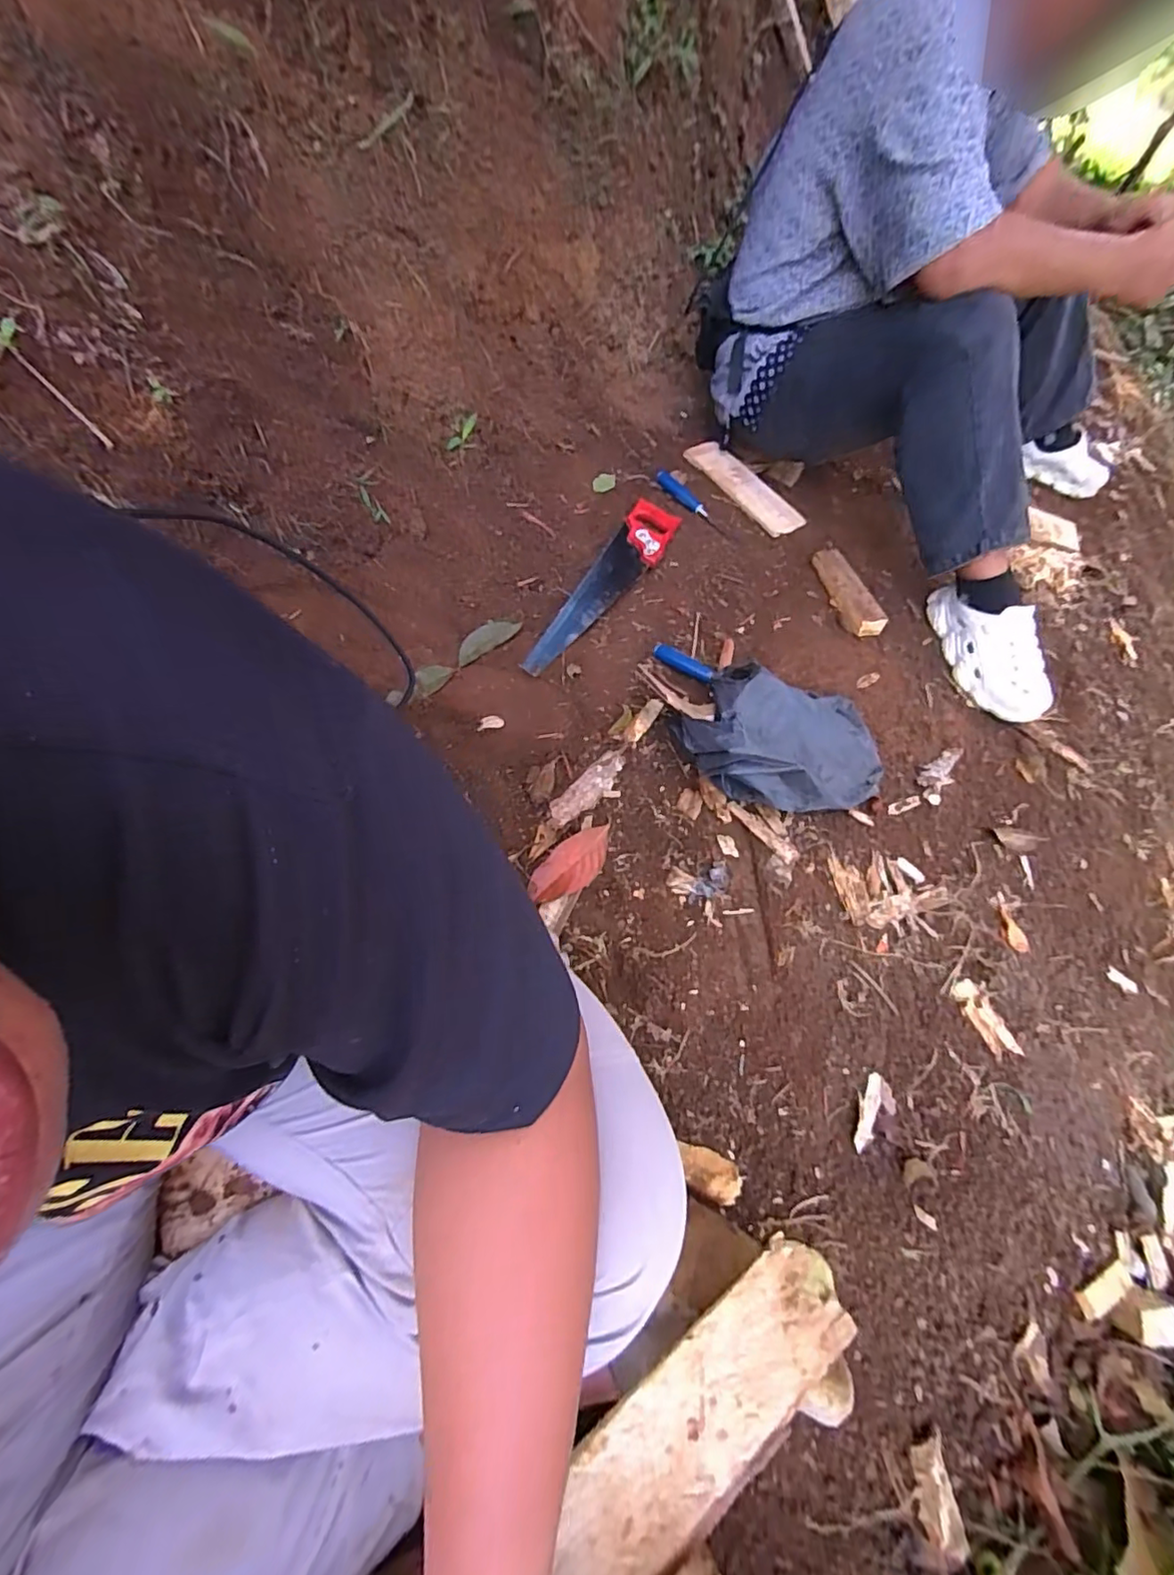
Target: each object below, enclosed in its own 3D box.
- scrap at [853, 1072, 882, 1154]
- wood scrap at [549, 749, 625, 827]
[{"bbox_3d":[0.294,0.338,0.603,0.019,0.014,0.082,23,59,18],"label":"scrap"},{"bbox_3d":[0.004,-0.002,0.755,0.042,0.007,0.140,30,61,22],"label":"wood scrap"}]

